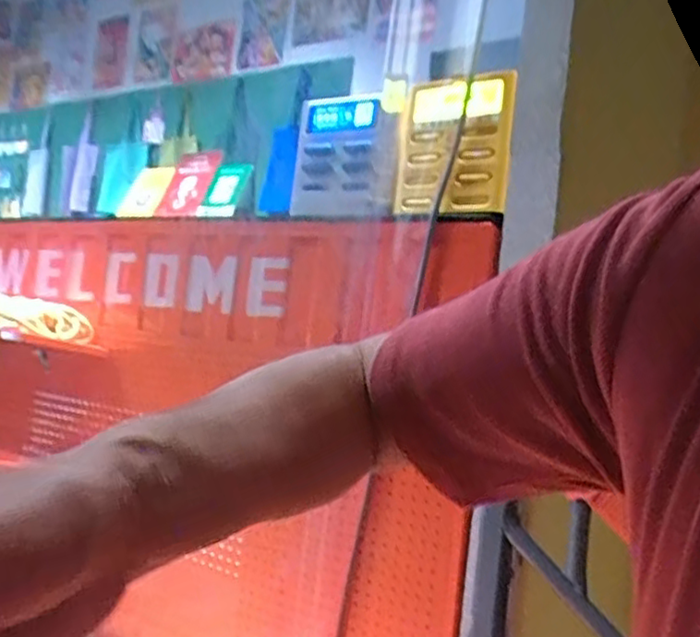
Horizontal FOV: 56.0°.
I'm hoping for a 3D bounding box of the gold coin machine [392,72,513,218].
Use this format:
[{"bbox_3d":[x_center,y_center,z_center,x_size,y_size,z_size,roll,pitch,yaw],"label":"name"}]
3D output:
[{"bbox_3d":[0.204,-0.341,1.299,0.223,0.267,0.072,5,-2,27],"label":"gold coin machine"}]

